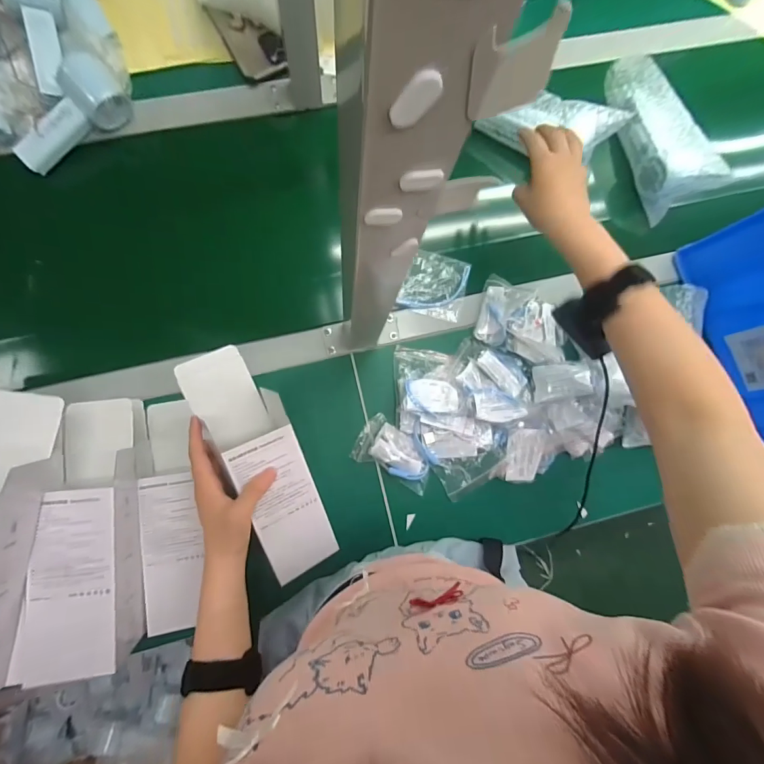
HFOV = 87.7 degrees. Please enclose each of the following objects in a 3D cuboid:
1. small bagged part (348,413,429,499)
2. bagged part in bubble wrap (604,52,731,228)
[{"bbox_3d":[0.019,0.092,0.514,0.104,0.029,0.063,28,84,-2],"label":"small bagged part"},{"bbox_3d":[0.378,-0.342,0.545,0.055,0.078,0.209,-24,88,-6],"label":"bagged part in bubble wrap"}]

